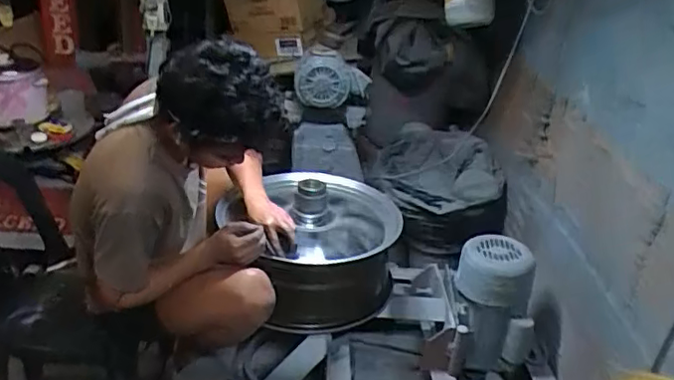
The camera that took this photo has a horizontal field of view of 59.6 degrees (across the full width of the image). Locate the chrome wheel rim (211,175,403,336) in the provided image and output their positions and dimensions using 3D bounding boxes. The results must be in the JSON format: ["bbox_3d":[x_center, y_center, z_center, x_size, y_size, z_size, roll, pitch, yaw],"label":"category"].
[{"bbox_3d":[-0.068,0.137,1.463,0.439,0.244,0.405,4,26,-2],"label":"chrome wheel rim"}]

